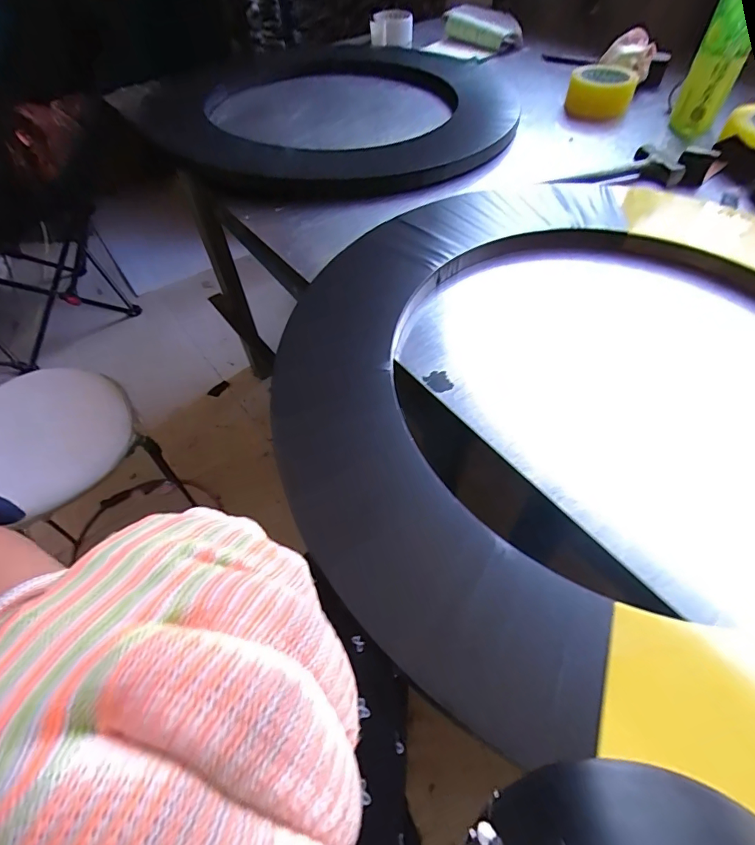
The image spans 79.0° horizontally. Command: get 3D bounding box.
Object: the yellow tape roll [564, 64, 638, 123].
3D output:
[{"bbox_3d":[0.356,-0.528,0.733,0.099,0.045,0.096,16,54,13],"label":"yellow tape roll"}]

